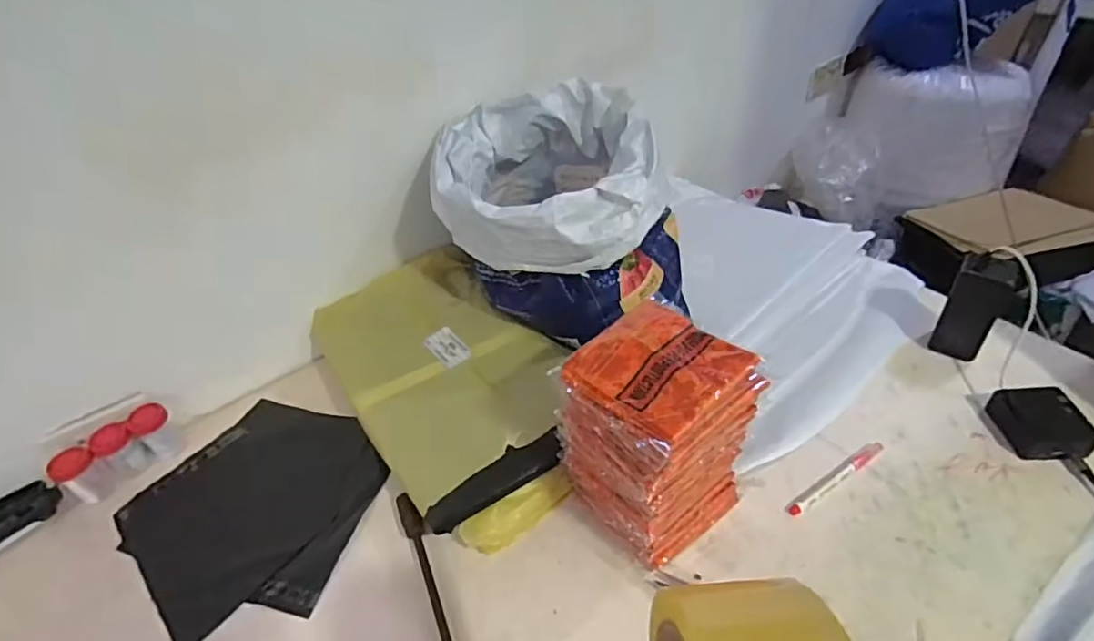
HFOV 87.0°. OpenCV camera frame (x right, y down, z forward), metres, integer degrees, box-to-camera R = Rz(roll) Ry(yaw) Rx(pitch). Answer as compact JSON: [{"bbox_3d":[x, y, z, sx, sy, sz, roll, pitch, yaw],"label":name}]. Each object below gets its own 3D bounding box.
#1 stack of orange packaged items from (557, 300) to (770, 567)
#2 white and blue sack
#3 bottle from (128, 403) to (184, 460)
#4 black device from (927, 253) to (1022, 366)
[{"bbox_3d":[0.105,0.117,0.571,0.135,0.214,0.131,-30,47,-22],"label":"stack of orange packaged items"},{"bbox_3d":[0.014,-0.159,0.790,0.302,0.220,0.333,-9,41,-1],"label":"white and blue sack"},{"bbox_3d":[-0.507,0.138,0.749,0.035,0.071,0.040,-7,42,0],"label":"bottle"},{"bbox_3d":[0.528,-0.015,0.712,0.056,0.143,0.035,19,49,26],"label":"black device"}]

